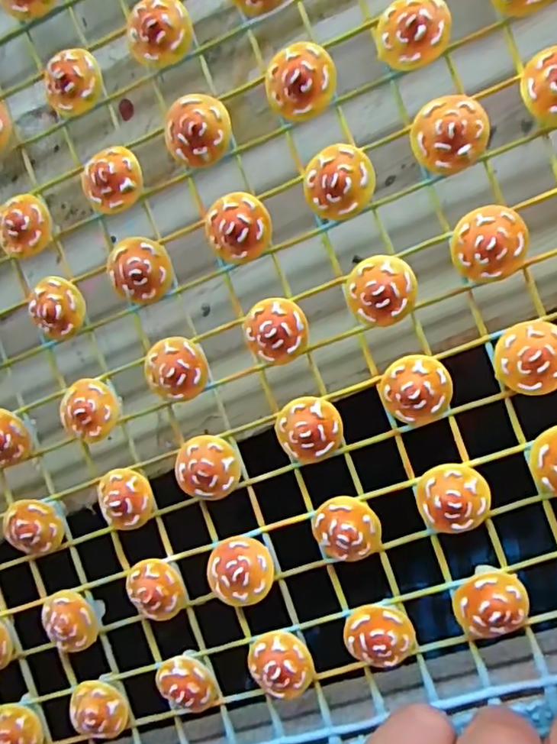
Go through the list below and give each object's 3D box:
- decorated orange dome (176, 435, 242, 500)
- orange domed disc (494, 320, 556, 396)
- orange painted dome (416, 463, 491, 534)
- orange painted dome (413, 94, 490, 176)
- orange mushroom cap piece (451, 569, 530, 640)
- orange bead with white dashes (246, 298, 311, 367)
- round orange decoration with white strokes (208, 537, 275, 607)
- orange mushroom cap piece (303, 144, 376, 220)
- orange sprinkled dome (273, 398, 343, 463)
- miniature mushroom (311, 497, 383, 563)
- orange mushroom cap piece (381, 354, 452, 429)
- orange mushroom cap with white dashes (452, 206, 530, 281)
[{"bbox_3d":[-0.022,0.030,0.180,0.019,0.009,0.019,1,95,12],"label":"decorated orange dome"},{"bbox_3d":[0.070,-0.004,0.159,0.019,0.009,0.019,1,95,12],"label":"orange domed disc"},{"bbox_3d":[0.049,0.035,0.165,0.019,0.011,0.019,1,93,9],"label":"orange painted dome"},{"bbox_3d":[0.047,-0.065,0.159,0.020,0.008,0.019,1,95,12],"label":"orange painted dome"},{"bbox_3d":[0.060,0.065,0.165,0.020,0.011,0.019,1,95,12],"label":"orange mushroom cap piece"},{"bbox_3d":[-0.001,-0.012,0.173,0.019,0.009,0.019,1,95,12],"label":"orange bead with white dashes"},{"bbox_3d":[-0.012,0.061,0.180,0.020,0.012,0.019,1,95,12],"label":"round orange decoration with white strokes"},{"bbox_3d":[0.017,-0.054,0.166,0.019,0.009,0.019,-1,94,13],"label":"orange mushroom cap piece"},{"bbox_3d":[0.009,0.017,0.174,0.019,0.010,0.019,1,95,12],"label":"orange sprinkled dome"},{"bbox_3d":[0.020,0.046,0.172,0.019,0.011,0.019,1,95,12],"label":"miniature mushroom"},{"bbox_3d":[0.039,0.005,0.166,0.019,0.008,0.020,1,95,12],"label":"orange mushroom cap piece"},{"bbox_3d":[0.058,-0.035,0.159,0.019,0.009,0.019,1,95,12],"label":"orange mushroom cap with white dashes"}]

